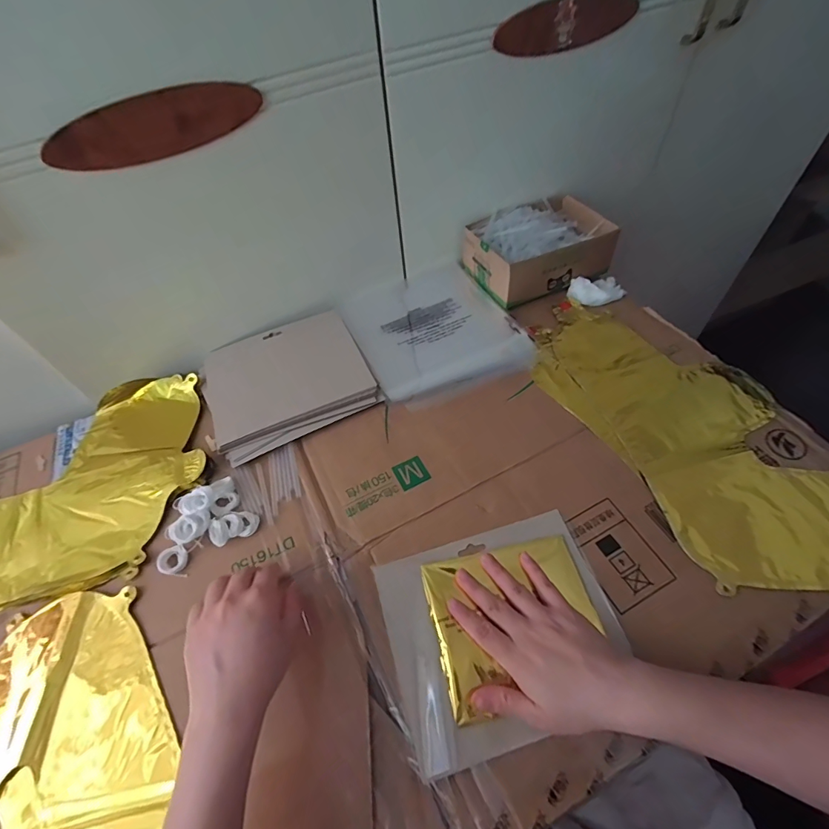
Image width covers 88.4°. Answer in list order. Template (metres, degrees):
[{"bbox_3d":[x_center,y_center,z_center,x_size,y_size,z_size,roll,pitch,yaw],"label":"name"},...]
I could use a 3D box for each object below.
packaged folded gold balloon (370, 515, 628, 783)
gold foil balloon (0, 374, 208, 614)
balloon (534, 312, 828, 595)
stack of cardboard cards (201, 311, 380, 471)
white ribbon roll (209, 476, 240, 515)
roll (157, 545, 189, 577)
[{"bbox_3d":[0.077,0.184,0.375,0.195,0.016,0.162,-16,55,-7],"label":"packaged folded gold balloon"},{"bbox_3d":[-0.436,0.099,0.474,0.392,0.023,0.250,-19,56,-9],"label":"gold foil balloon"},{"bbox_3d":[0.311,0.017,0.464,0.205,0.012,0.388,-24,57,-12],"label":"balloon"},{"bbox_3d":[-0.166,-0.049,0.541,0.197,0.022,0.183,-25,57,-13],"label":"stack of cardboard cards"},{"bbox_3d":[-0.206,0.087,0.457,0.028,0.015,0.039,-27,57,-14],"label":"white ribbon roll"},{"bbox_3d":[-0.239,0.145,0.420,0.026,0.011,0.028,-2,55,3],"label":"roll"}]

